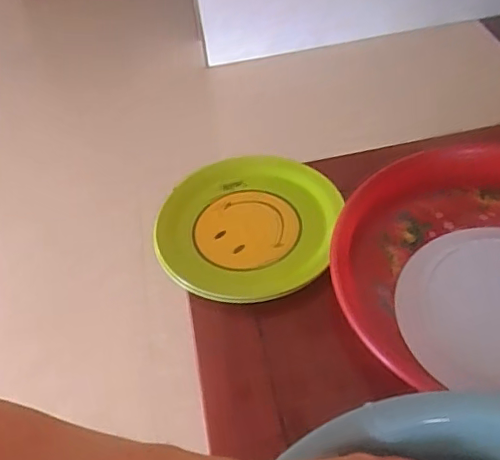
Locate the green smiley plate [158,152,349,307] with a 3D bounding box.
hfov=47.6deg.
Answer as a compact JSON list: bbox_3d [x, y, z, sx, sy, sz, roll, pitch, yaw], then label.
[{"bbox_3d":[-0.001,-0.009,0.600,0.178,0.025,0.190,-3,47,4],"label":"green smiley plate"}]

